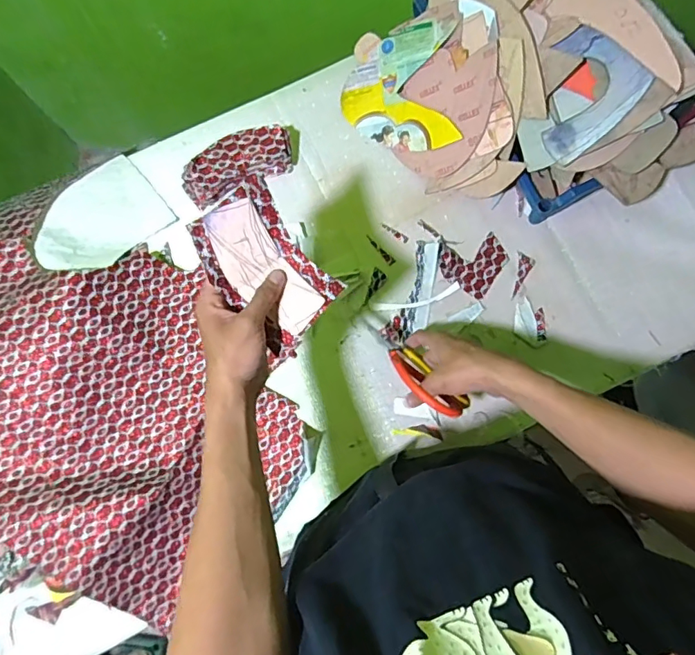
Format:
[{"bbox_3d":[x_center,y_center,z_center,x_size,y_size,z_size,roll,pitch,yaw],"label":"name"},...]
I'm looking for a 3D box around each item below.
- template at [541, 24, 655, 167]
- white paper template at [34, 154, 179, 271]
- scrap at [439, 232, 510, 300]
[{"bbox_3d":[0.282,-0.287,0.617,0.129,0.013,0.122,-42,73,18],"label":"template"},{"bbox_3d":[-0.349,-0.153,0.696,0.128,0.013,0.179,48,65,-1],"label":"white paper template"},{"bbox_3d":[0.177,-0.099,0.707,0.086,0.006,0.088,36,83,4],"label":"scrap"}]

